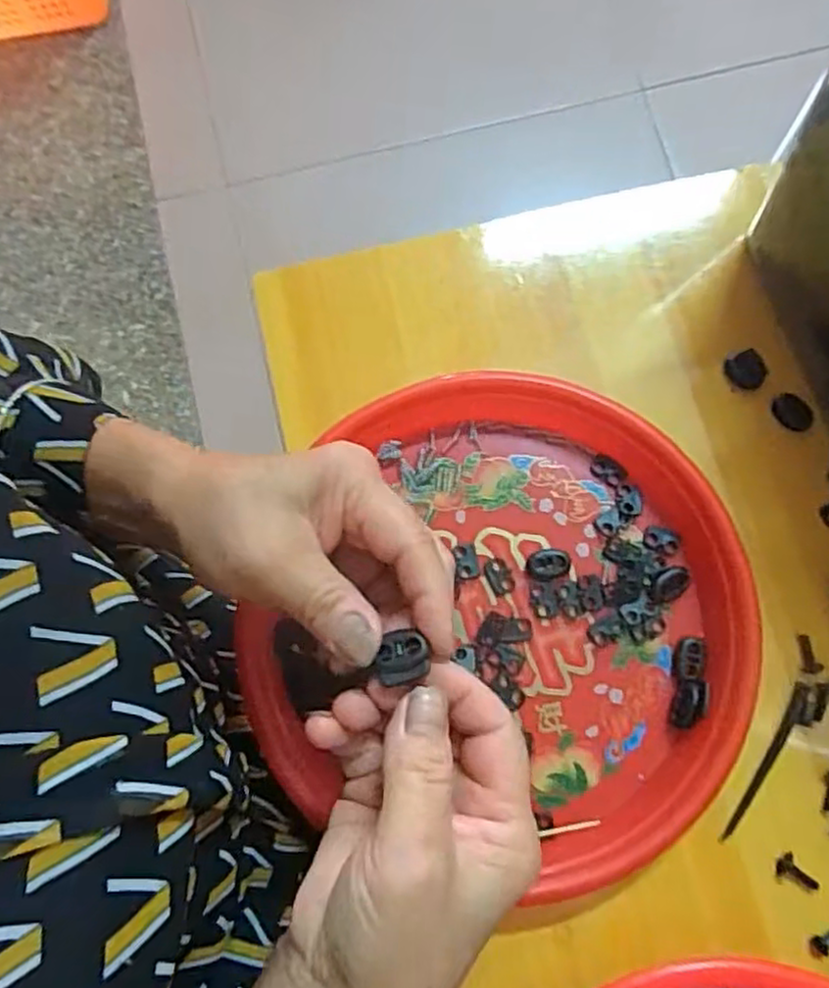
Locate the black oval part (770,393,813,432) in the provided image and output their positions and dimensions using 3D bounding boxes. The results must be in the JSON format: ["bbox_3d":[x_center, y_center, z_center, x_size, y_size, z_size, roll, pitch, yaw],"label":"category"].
[{"bbox_3d":[0.199,-0.043,0.364,0.015,0.005,0.022,-41,81,-7],"label":"black oval part"}]

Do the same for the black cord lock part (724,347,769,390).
[{"bbox_3d":[0.177,-0.066,0.369,0.016,0.009,0.021,-38,81,-6],"label":"black cord lock part"}]

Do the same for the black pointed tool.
[{"bbox_3d":[0.169,0.129,0.330,0.007,0.004,0.083,31,81,7],"label":"black pointed tool"}]

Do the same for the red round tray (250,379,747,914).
[{"bbox_3d":[0.046,0.054,0.334,0.225,0.026,0.219,0,79,1],"label":"red round tray"}]

